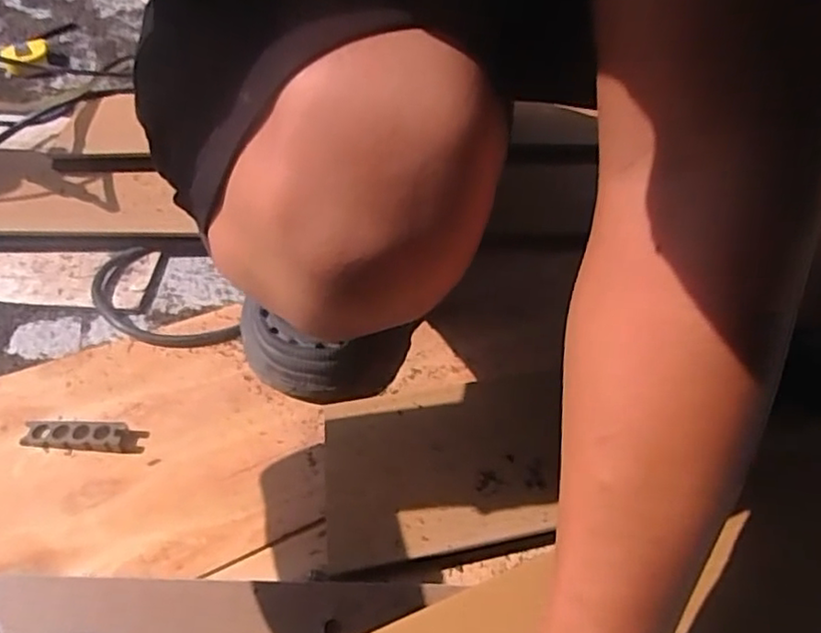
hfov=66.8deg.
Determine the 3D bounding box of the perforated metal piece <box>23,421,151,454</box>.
[{"bbox_3d":[-0.291,0.107,0.554,0.103,0.017,0.026,4,50,-1],"label":"perforated metal piece"}]

